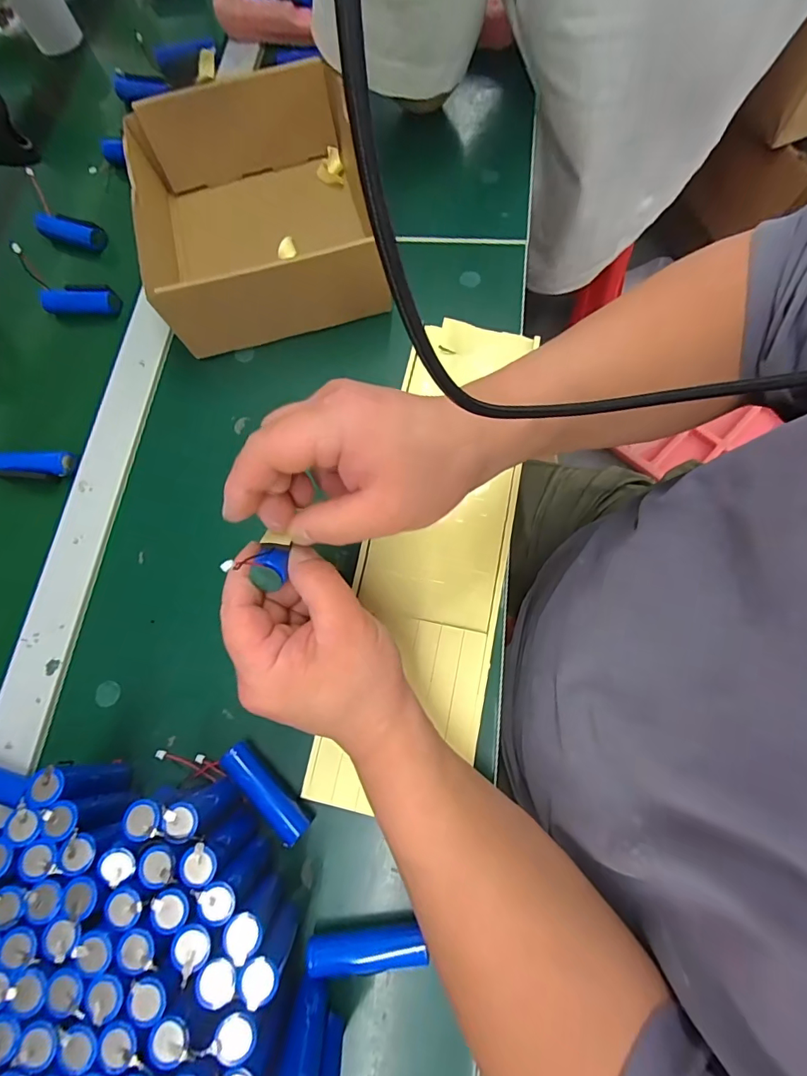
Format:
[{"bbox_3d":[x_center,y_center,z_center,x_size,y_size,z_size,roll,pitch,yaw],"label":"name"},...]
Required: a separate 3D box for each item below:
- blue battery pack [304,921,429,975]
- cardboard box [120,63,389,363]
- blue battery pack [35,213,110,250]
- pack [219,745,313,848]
[{"bbox_3d":[-0.021,0.226,0.256,0.065,0.023,0.018,-9,73,0],"label":"blue battery pack"},{"bbox_3d":[-0.124,-0.274,0.389,0.181,0.070,0.201,-15,73,-2],"label":"cardboard box"},{"bbox_3d":[-0.318,-0.293,0.443,0.078,0.016,0.021,22,75,8],"label":"blue battery pack"},{"bbox_3d":[-0.085,0.156,0.284,0.021,0.019,0.066,-44,77,-10],"label":"pack"}]

